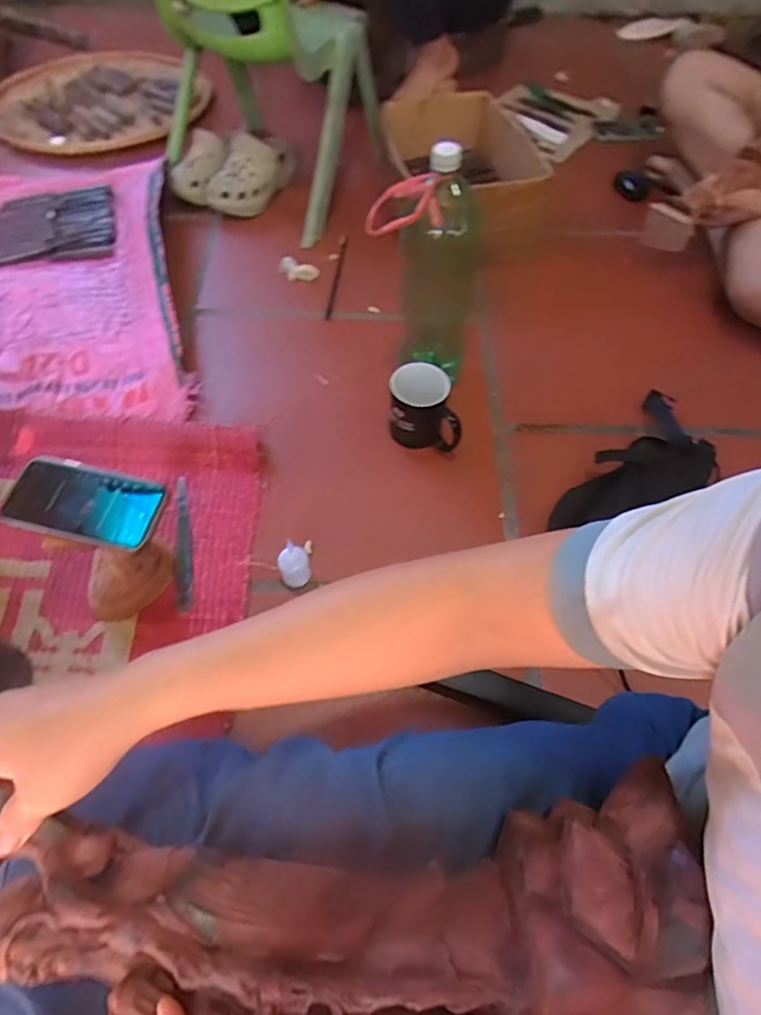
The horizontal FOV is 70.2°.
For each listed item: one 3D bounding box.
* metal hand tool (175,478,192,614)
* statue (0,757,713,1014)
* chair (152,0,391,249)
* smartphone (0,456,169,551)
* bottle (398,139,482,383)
[{"bbox_3d":[-0.261,0.045,0.718,0.019,0.011,0.193,-7,60,-8],"label":"metal hand tool"},{"bbox_3d":[-0.026,0.242,0.315,0.393,0.075,0.140,-2,59,4],"label":"statue"},{"bbox_3d":[-0.193,-0.814,0.949,0.377,0.492,0.322,32,63,15],"label":"chair"},{"bbox_3d":[-0.290,-0.006,0.533,0.145,0.012,0.076,13,58,7],"label":"smartphone"},{"bbox_3d":[0.084,-0.308,0.740,0.104,0.340,0.128,10,59,2],"label":"bottle"}]

